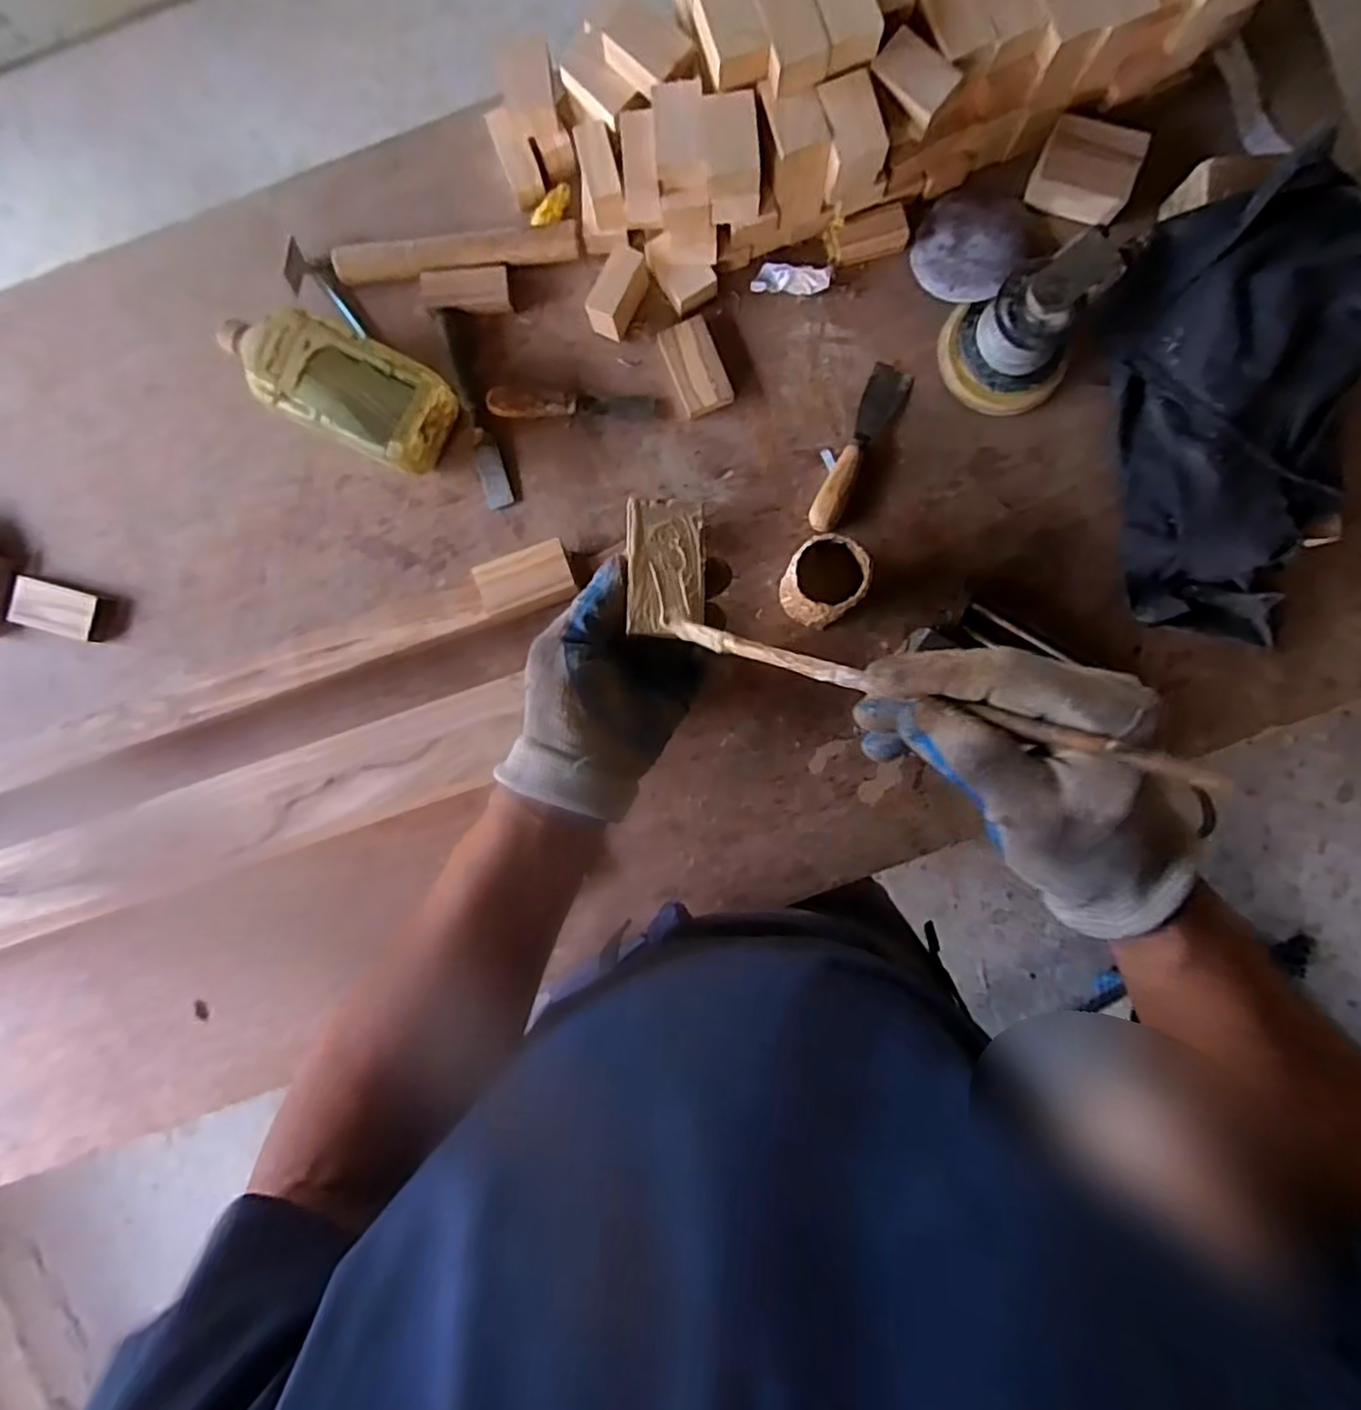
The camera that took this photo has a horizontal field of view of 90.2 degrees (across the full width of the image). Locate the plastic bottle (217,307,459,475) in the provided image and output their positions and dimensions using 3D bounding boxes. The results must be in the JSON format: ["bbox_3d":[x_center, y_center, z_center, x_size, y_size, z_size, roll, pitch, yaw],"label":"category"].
[{"bbox_3d":[-0.318,-0.292,0.620,0.203,0.074,0.087,25,91,1],"label":"plastic bottle"}]

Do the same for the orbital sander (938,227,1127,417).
[{"bbox_3d":[0.309,-0.336,0.593,0.139,0.092,0.113,-42,90,2],"label":"orbital sander"}]

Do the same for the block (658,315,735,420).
[{"bbox_3d":[0.013,-0.319,0.641,0.048,0.021,0.086,-20,90,2],"label":"block"}]

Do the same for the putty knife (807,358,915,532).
[{"bbox_3d":[0.164,-0.241,0.634,0.036,0.017,0.169,28,91,1],"label":"putty knife"}]

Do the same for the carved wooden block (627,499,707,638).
[{"bbox_3d":[-0.008,-0.081,0.396,0.044,0.016,0.078,0,91,1],"label":"carved wooden block"}]

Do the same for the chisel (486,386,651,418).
[{"bbox_3d":[-0.105,-0.285,0.644,0.156,0.020,0.029,3,91,1],"label":"chisel"}]

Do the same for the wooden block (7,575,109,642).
[{"bbox_3d":[-0.610,-0.092,0.665,0.084,0.017,0.046,16,91,1],"label":"wooden block"}]

